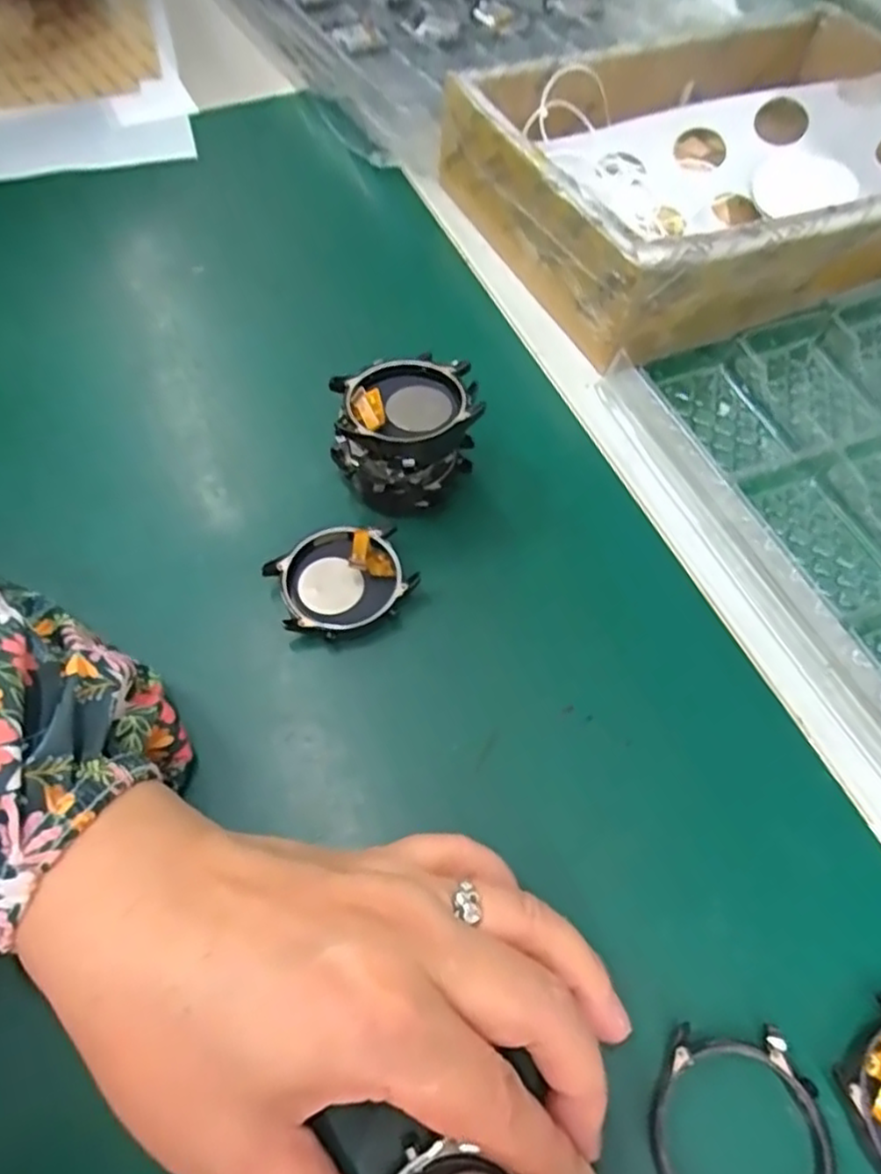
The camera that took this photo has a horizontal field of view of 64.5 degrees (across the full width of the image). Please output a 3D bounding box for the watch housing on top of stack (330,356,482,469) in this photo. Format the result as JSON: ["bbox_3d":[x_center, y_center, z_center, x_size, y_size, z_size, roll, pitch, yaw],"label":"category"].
[{"bbox_3d":[-0.013,-0.069,0.265,0.051,0.014,0.046,-27,63,-18],"label":"watch housing on top of stack"}]

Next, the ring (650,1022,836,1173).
[{"bbox_3d":[0.080,0.149,0.186,0.047,0.008,0.053,1,59,-2],"label":"ring"}]

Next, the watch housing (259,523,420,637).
[{"bbox_3d":[-0.038,-0.004,0.267,0.050,0.011,0.044,-19,62,-13],"label":"watch housing"}]

